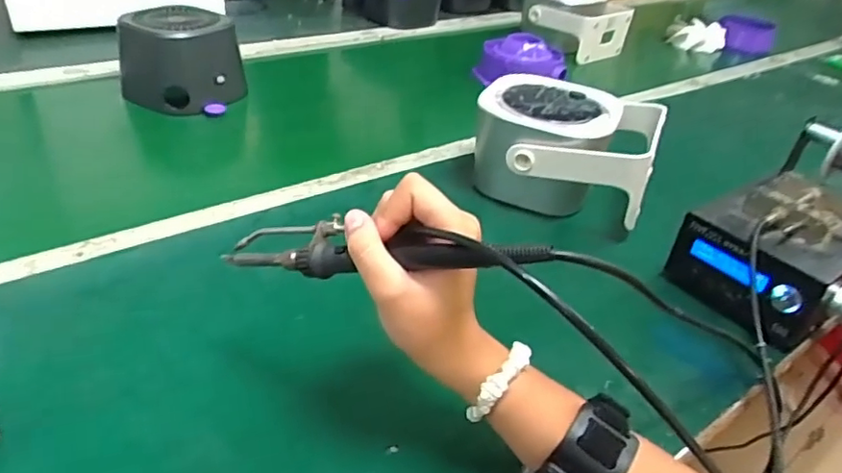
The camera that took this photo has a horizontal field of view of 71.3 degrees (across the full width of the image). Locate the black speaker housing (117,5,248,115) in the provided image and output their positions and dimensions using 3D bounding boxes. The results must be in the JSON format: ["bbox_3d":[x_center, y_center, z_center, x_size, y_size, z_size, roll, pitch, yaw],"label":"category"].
[{"bbox_3d":[-0.314,-0.235,0.781,0.119,0.095,0.121,22,38,21],"label":"black speaker housing"}]

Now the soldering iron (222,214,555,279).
[{"bbox_3d":[-0.032,0.007,0.323,0.210,0.022,0.027,-1,31,32],"label":"soldering iron"}]

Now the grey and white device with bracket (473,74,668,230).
[{"bbox_3d":[0.156,-0.096,0.639,0.187,0.098,0.147,16,36,15],"label":"grey and white device with bracket"}]

